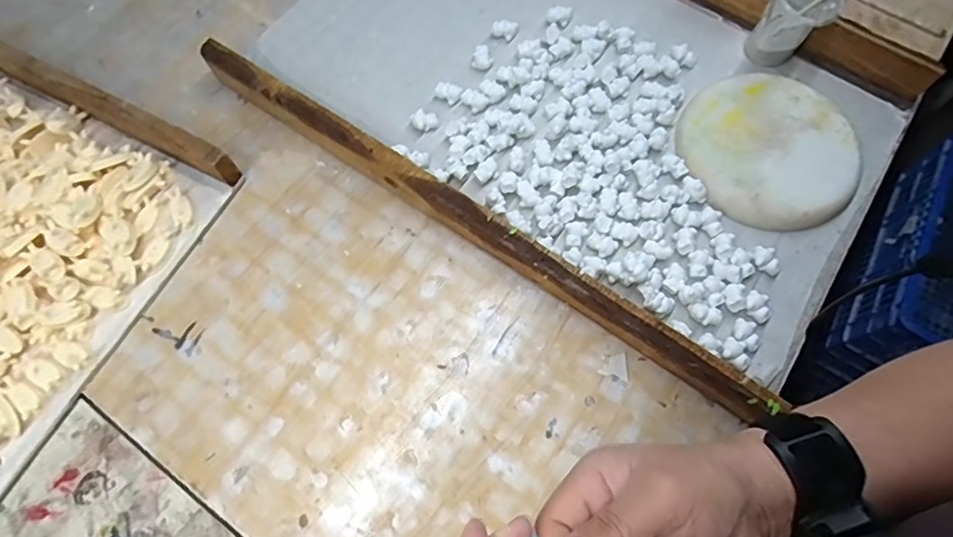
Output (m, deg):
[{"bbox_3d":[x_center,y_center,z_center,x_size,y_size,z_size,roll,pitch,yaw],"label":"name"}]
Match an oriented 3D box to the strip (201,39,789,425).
[{"bbox_3d":[-0.014,-0.047,0.463,0.566,0.046,0.027,33,74,12],"label":"strip"}]

